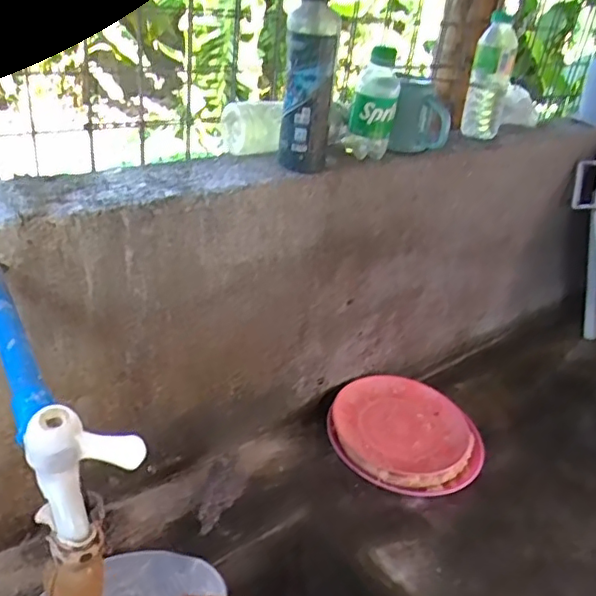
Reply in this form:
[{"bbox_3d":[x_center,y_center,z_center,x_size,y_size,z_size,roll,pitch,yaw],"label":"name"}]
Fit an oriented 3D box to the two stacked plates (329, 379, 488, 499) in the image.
[{"bbox_3d":[0.157,0.201,0.867,0.221,0.052,0.199,12,32,6],"label":"two stacked plates"}]

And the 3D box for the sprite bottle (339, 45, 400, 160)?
[{"bbox_3d":[0.093,-0.241,0.722,0.055,0.124,0.063,9,32,1],"label":"sprite bottle"}]

